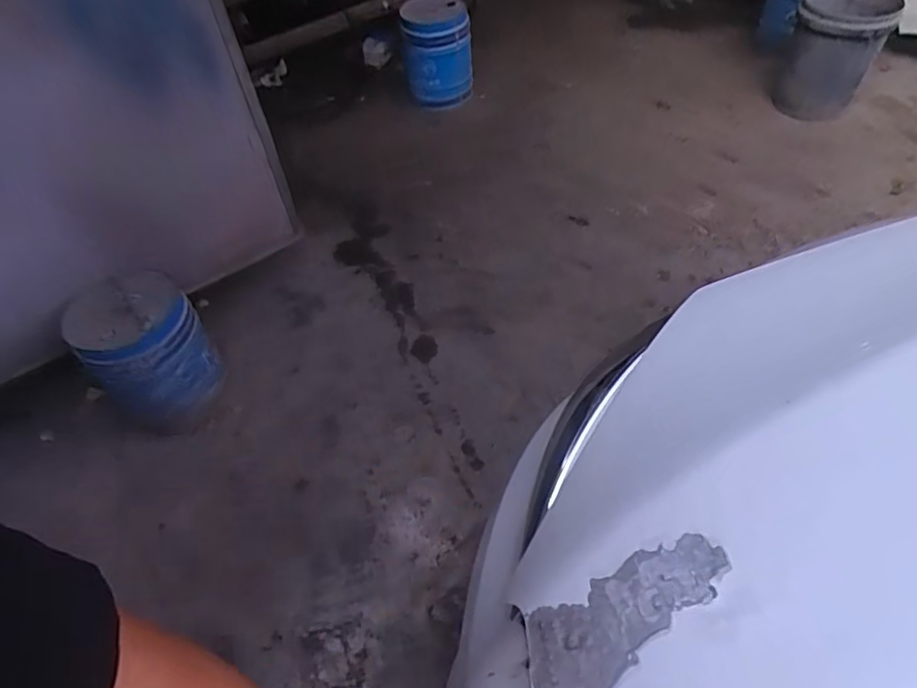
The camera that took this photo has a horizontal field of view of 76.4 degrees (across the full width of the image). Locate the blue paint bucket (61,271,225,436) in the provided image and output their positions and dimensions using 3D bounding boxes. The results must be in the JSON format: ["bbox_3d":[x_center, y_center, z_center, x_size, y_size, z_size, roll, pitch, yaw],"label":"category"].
[{"bbox_3d":[-0.749,0.038,1.453,0.293,0.356,0.278,-3,52,4],"label":"blue paint bucket"}]

